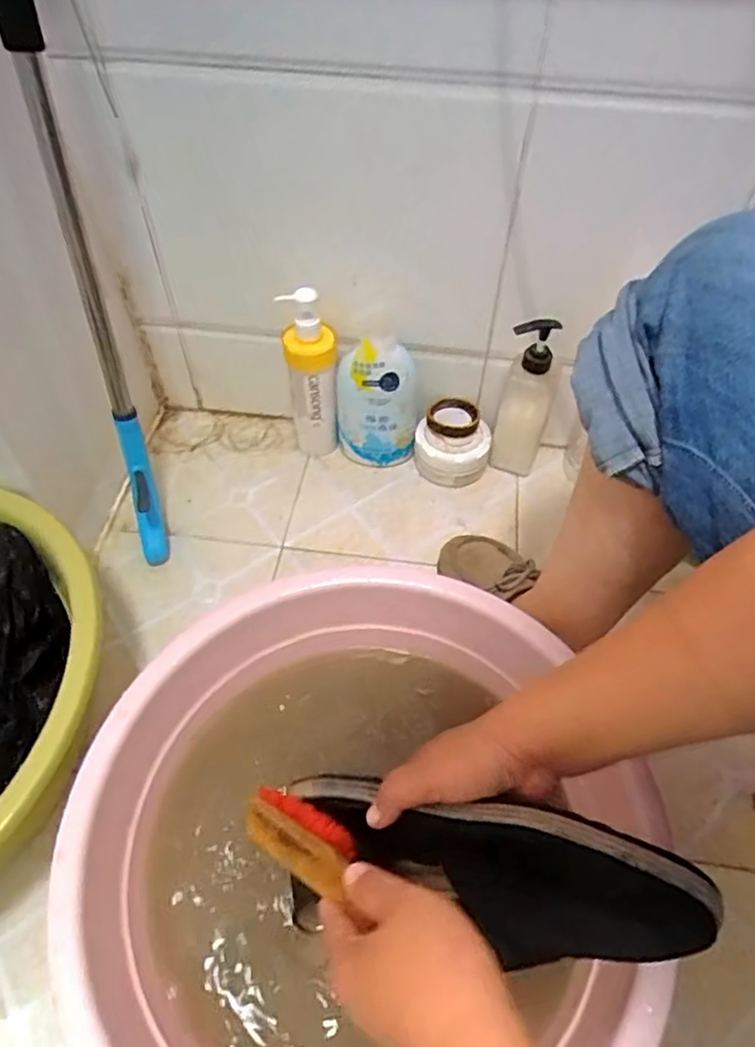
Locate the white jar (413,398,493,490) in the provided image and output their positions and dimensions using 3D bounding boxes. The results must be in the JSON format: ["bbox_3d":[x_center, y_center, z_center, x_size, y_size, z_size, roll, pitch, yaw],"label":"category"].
[{"bbox_3d":[0.102,-0.110,0.854,0.098,0.080,0.094,0,51,0],"label":"white jar"}]

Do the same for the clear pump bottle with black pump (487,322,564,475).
[{"bbox_3d":[0.190,-0.155,0.798,0.068,0.222,0.060,9,52,8],"label":"clear pump bottle with black pump"}]

